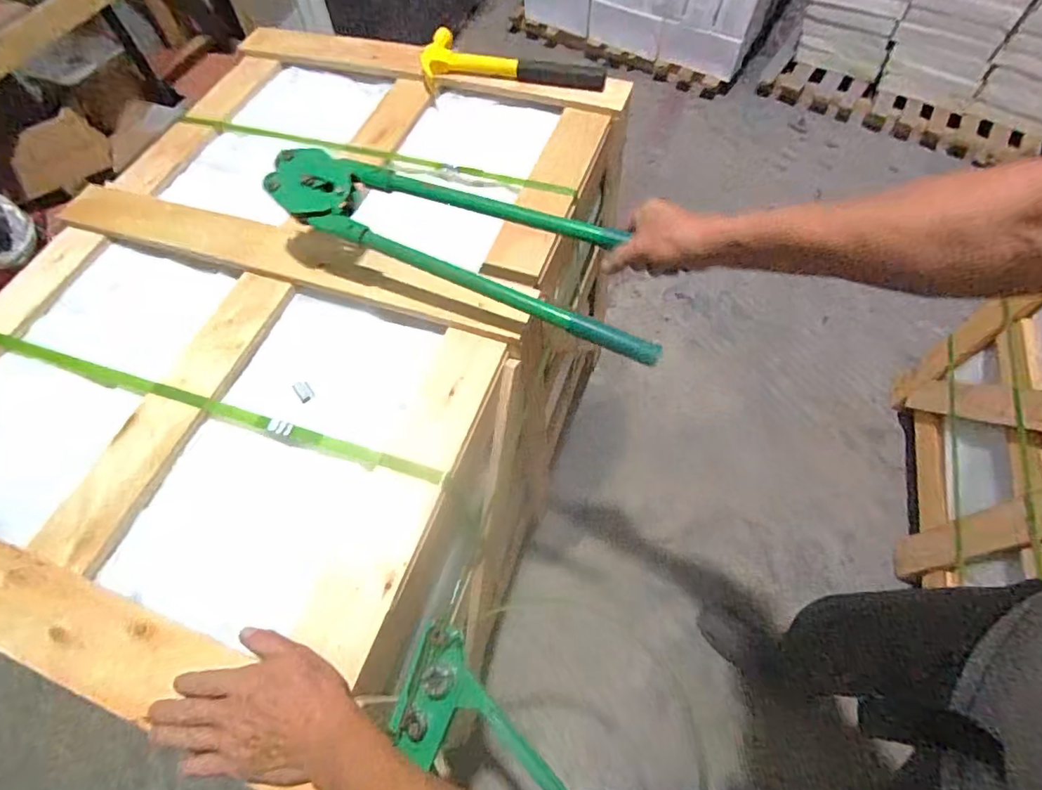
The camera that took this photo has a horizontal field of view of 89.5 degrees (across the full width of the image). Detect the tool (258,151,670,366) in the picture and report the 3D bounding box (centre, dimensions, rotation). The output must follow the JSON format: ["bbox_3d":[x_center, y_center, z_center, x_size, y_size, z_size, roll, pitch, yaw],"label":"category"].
[{"bbox_3d":[-0.069,-0.185,0.622,0.501,0.064,0.127,25,74,8],"label":"tool"}]

